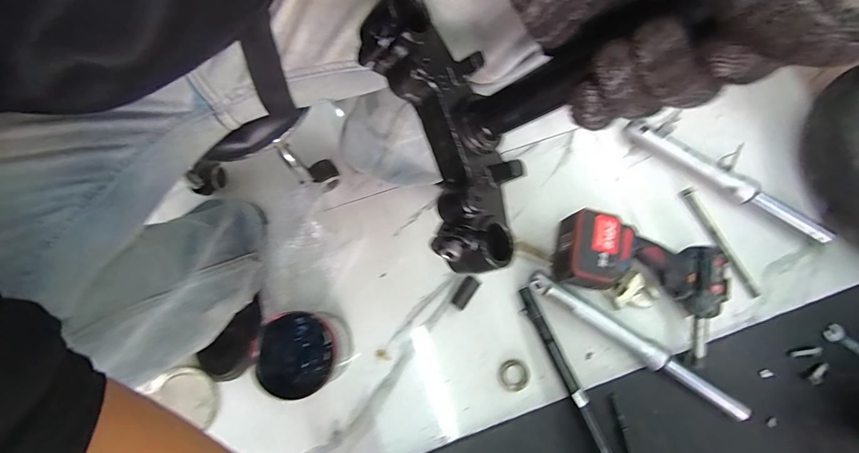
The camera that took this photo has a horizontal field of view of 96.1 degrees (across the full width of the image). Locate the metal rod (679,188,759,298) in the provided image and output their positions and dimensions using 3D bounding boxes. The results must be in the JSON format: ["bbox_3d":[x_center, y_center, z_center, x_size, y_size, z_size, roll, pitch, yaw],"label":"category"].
[{"bbox_3d":[0.518,0.027,0.689,0.021,0.012,0.215,-24,77,-6],"label":"metal rod"}]

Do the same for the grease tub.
[{"bbox_3d":[-0.189,0.190,0.595,0.118,0.115,0.107,-2,76,0],"label":"grease tub"}]

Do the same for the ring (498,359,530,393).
[{"bbox_3d":[0.140,0.247,0.639,0.049,0.008,0.049,0,76,0],"label":"ring"}]

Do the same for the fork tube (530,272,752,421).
[{"bbox_3d":[0.334,0.190,0.631,0.380,0.036,0.032,33,78,8],"label":"fork tube"}]

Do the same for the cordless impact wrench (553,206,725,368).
[{"bbox_3d":[0.337,0.091,0.627,0.272,0.092,0.175,18,77,3],"label":"cordless impact wrench"}]

